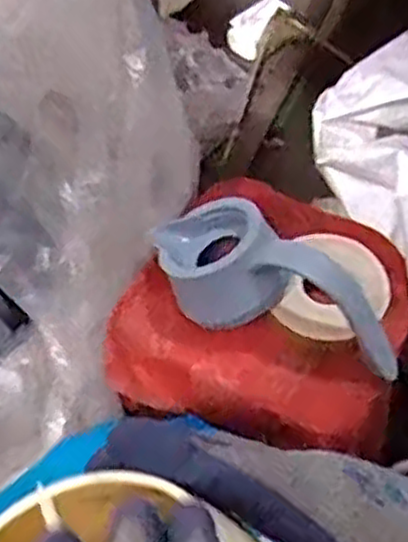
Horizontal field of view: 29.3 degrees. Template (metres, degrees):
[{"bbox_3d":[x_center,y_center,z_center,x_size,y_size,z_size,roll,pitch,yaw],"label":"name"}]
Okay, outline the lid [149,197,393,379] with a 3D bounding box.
[{"bbox_3d":[0.043,0.013,0.584,0.205,0.072,0.079,36,62,21],"label":"lid"}]

